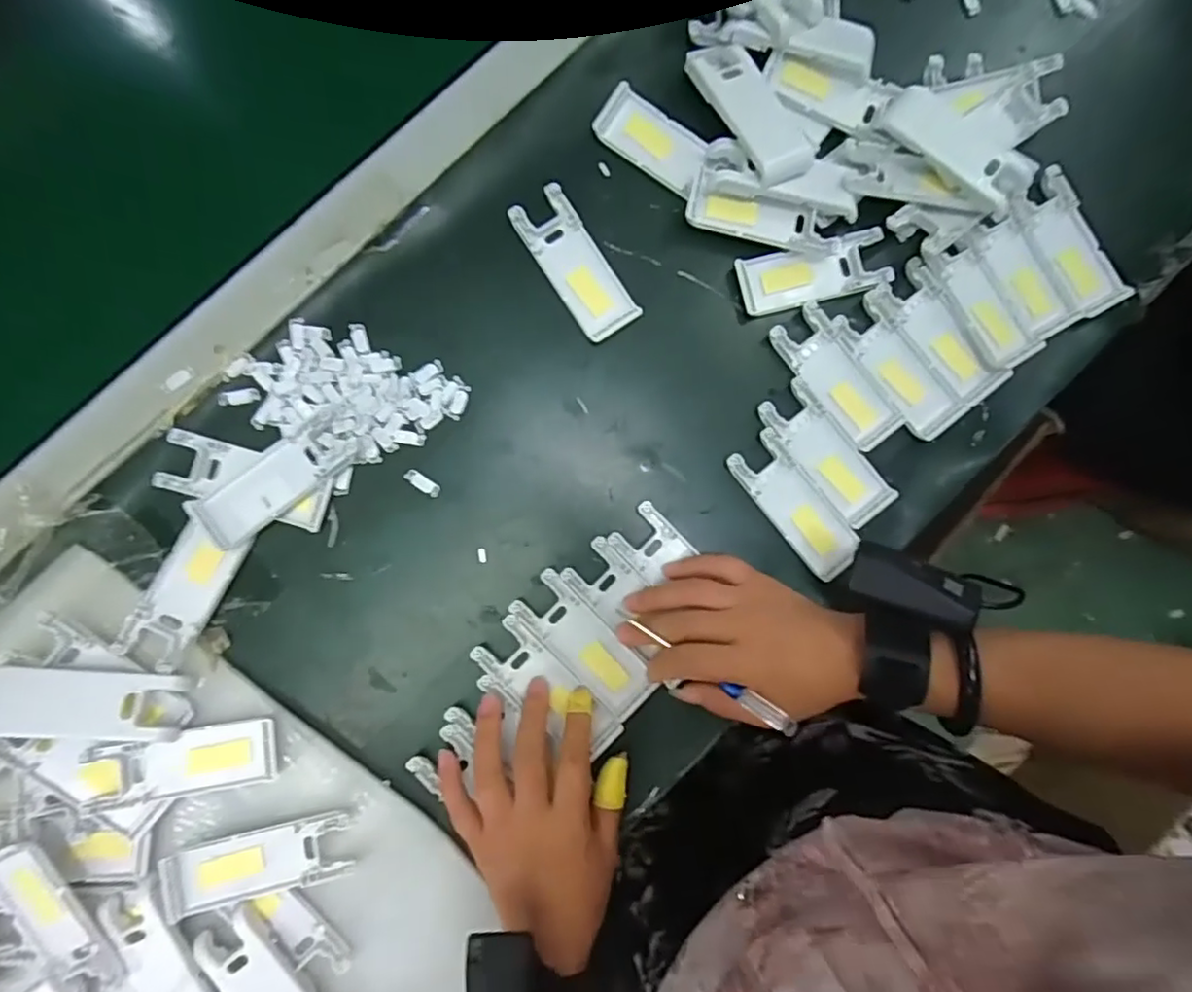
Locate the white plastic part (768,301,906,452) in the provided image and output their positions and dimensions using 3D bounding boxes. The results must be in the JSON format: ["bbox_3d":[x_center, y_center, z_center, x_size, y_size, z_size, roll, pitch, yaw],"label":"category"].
[{"bbox_3d":[0.168,-0.082,0.432,0.039,0.007,0.105,-39,90,-4],"label":"white plastic part"}]

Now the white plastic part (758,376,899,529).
[{"bbox_3d":[0.160,-0.030,0.427,0.039,0.008,0.105,-38,90,-4],"label":"white plastic part"}]

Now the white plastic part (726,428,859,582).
[{"bbox_3d":[0.137,0.005,0.423,0.040,0.008,0.102,-39,90,-4],"label":"white plastic part"}]

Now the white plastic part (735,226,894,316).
[{"bbox_3d":[0.151,-0.156,0.432,0.103,0.008,0.041,-14,89,-4],"label":"white plastic part"}]

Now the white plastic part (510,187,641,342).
[{"bbox_3d":[-0.013,-0.158,0.426,0.040,0.008,0.106,-33,90,-4],"label":"white plastic part"}]

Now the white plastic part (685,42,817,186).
[{"bbox_3d":[0.102,-0.256,0.411,0.040,0.011,0.107,-29,80,-6],"label":"white plastic part"}]

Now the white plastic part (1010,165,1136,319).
[{"bbox_3d":[0.334,-0.177,0.439,0.044,0.012,0.101,-29,90,-4],"label":"white plastic part"}]

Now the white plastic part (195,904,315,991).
[{"bbox_3d":[-0.198,0.299,0.375,0.039,0.006,0.098,-39,90,-4],"label":"white plastic part"}]

